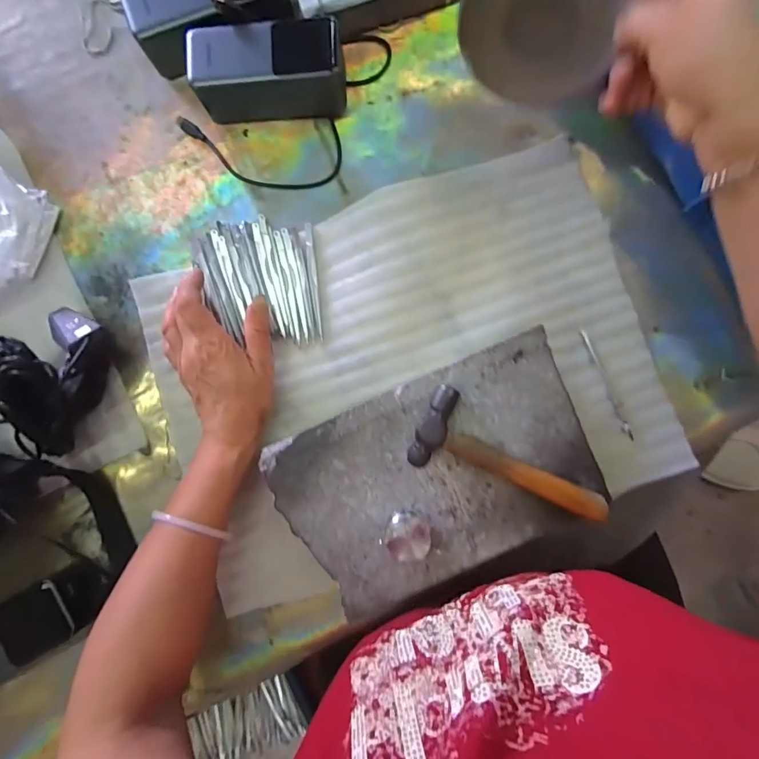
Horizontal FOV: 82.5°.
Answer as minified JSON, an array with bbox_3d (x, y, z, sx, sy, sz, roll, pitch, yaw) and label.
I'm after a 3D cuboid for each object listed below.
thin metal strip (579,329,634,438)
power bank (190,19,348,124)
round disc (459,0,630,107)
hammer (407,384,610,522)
[{"bbox_3d":[0.207,0.005,0.393,0.006,0.004,0.108,-23,87,0],"label":"thin metal strip"},{"bbox_3d":[-0.096,-0.271,0.381,0.129,0.053,0.058,-2,87,1],"label":"power bank"},{"bbox_3d":[0.113,-0.254,0.305,0.103,0.008,0.105,1,96,9],"label":"round disc"},{"bbox_3d":[0.100,0.066,0.331,0.152,0.019,0.060,27,88,2],"label":"hammer"}]

